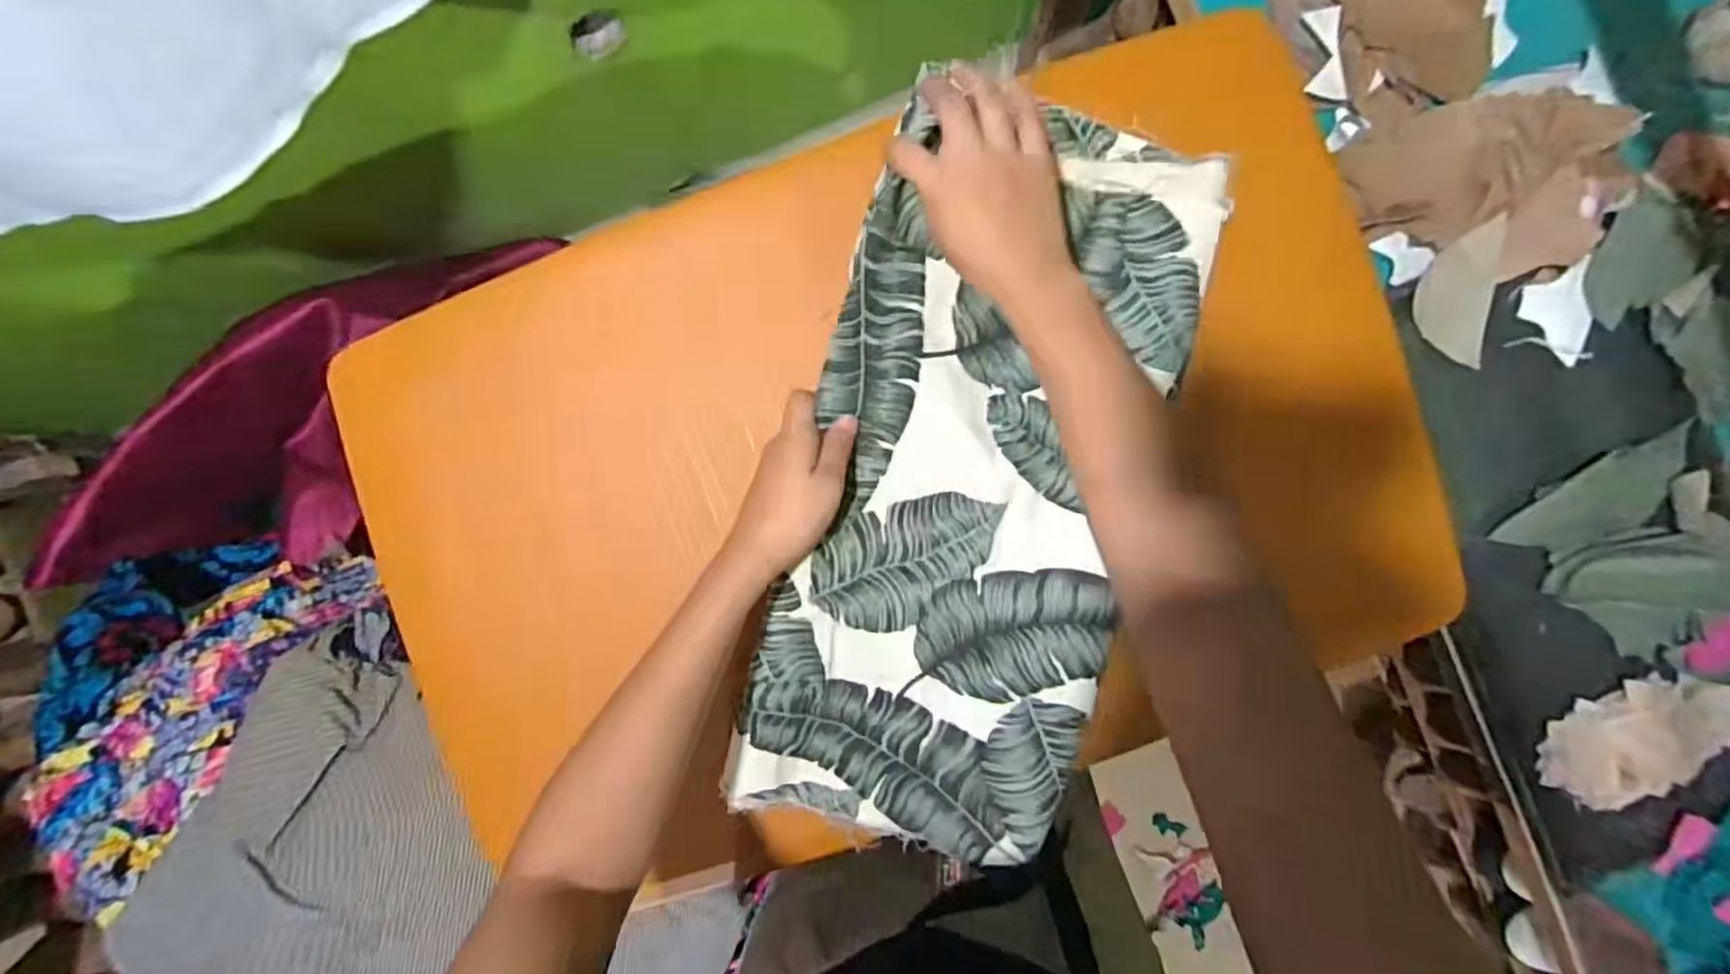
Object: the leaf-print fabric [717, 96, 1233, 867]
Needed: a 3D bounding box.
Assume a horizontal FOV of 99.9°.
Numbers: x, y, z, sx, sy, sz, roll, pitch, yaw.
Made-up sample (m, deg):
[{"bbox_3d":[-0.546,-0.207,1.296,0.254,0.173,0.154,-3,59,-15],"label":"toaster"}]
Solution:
[{"bbox_3d":[0.077,0.000,0.491,0.229,0.085,0.511,16,94,2],"label":"leaf-print fabric"}]

